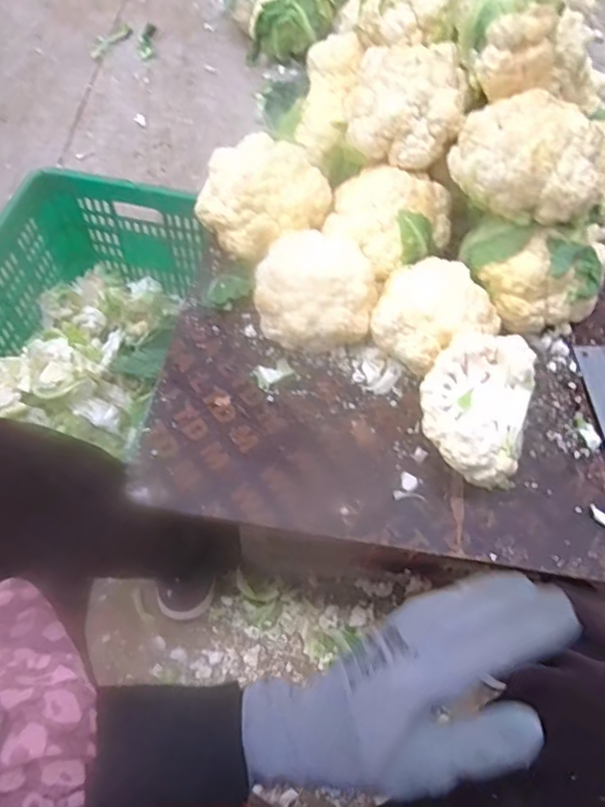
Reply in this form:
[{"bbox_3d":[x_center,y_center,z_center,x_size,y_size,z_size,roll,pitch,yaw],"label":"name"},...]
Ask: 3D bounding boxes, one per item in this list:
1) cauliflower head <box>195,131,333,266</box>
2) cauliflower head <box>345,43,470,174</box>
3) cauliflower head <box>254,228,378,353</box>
[{"bbox_3d":[-0.058,-0.305,0.859,0.161,0.103,0.159,1,63,-2],"label":"cauliflower head"},{"bbox_3d":[0.143,-0.416,0.812,0.162,0.100,0.143,14,63,4],"label":"cauliflower head"},{"bbox_3d":[0.018,-0.164,0.787,0.159,0.094,0.164,11,63,3],"label":"cauliflower head"}]

